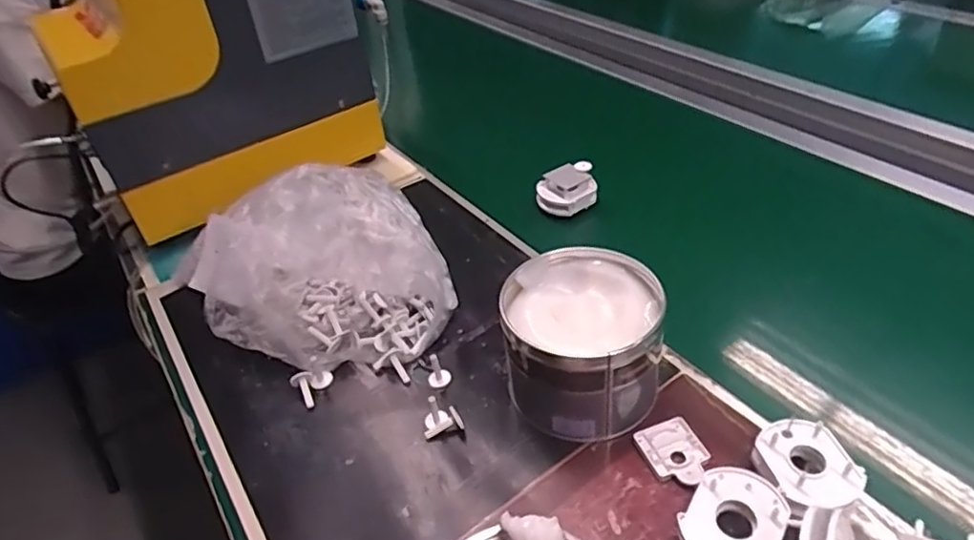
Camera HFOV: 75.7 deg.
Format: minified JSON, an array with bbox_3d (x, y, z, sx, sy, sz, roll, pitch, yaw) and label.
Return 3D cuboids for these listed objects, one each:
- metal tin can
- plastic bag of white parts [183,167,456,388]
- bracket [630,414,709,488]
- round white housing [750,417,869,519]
[{"bbox_3d":[0.080,0.061,0.527,0.125,0.098,0.130,-1,40,8],"label":"metal tin can"},{"bbox_3d":[-0.172,-0.005,0.639,0.244,0.108,0.252,-22,42,-17],"label":"plastic bag of white parts"},{"bbox_3d":[0.148,0.144,0.490,0.047,0.007,0.055,-18,41,-12],"label":"bracket"},{"bbox_3d":[0.227,0.146,0.453,0.062,0.036,0.066,-4,40,4],"label":"round white housing"}]

